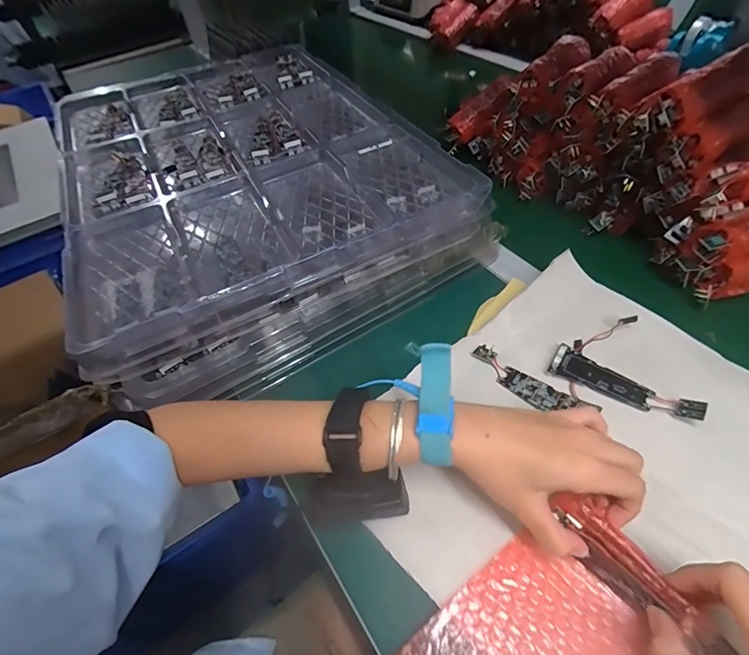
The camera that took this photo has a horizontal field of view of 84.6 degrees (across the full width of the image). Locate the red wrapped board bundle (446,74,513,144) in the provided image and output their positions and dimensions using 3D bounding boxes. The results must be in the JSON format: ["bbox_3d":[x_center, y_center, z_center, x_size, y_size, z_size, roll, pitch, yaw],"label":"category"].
[{"bbox_3d":[0.154,-0.315,0.603,0.105,0.036,0.034,-39,44,23],"label":"red wrapped board bundle"}]

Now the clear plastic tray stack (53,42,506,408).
[{"bbox_3d":[-0.171,-0.190,0.537,0.399,0.095,0.548,-27,54,-15],"label":"clear plastic tray stack"}]

